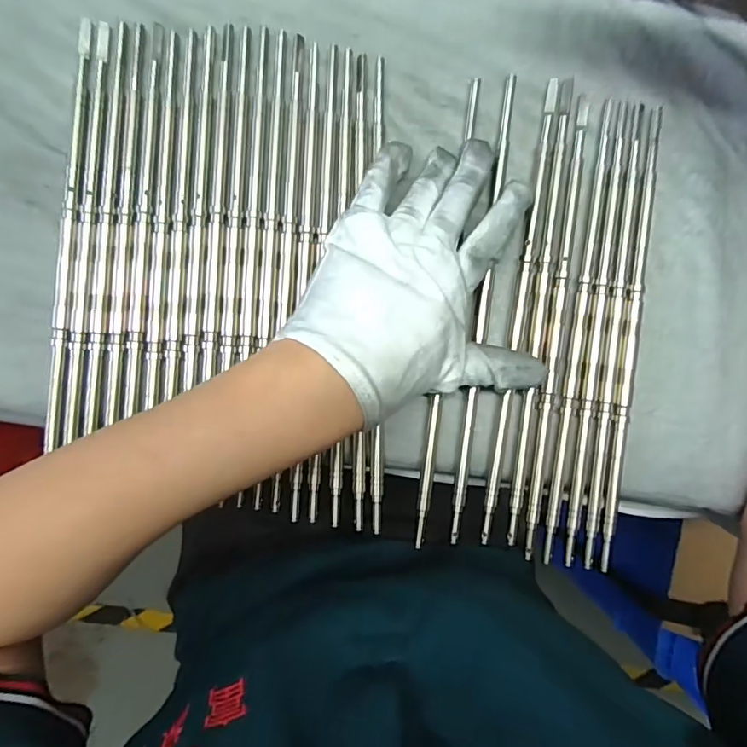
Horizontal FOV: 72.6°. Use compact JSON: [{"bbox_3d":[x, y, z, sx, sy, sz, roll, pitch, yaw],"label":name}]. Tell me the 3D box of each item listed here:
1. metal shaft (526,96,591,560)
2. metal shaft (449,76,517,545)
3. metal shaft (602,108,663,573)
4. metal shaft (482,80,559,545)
[{"bbox_3d":[0.103,-0.028,0.287,0.009,0.004,0.256,8,89,-2],"label":"metal shaft"},{"bbox_3d":[0.062,-0.037,0.286,0.007,0.006,0.261,8,88,-2],"label":"metal shaft"},{"bbox_3d":[0.146,-0.020,0.288,0.010,0.005,0.257,7,89,-2],"label":"metal shaft"},{"bbox_3d":[0.083,-0.036,0.287,0.008,0.005,0.259,9,88,-2],"label":"metal shaft"}]

